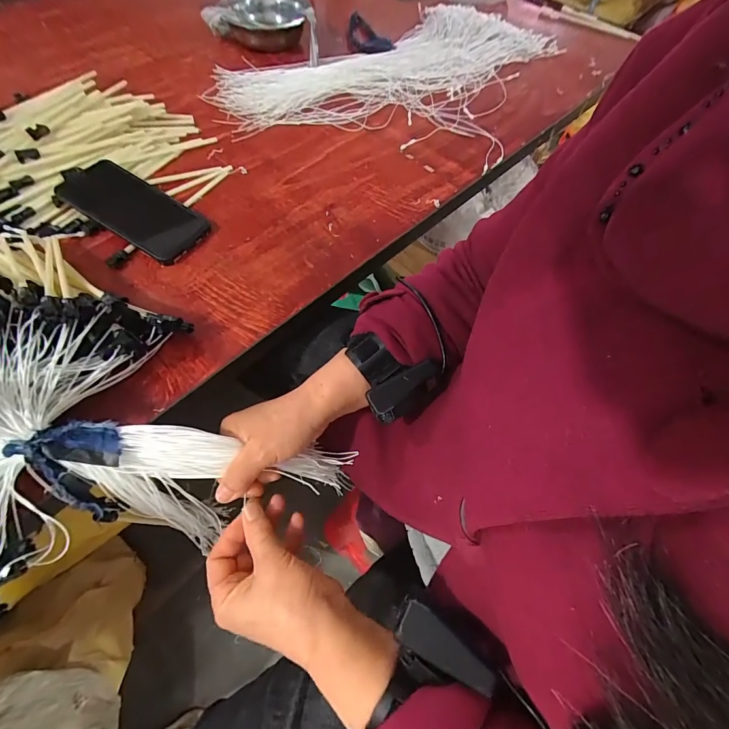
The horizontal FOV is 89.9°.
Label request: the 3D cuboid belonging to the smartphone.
[{"bbox_3d":[-0.277,-0.187,0.429,0.179,0.012,0.075,32,71,2],"label":"smartphone"}]

